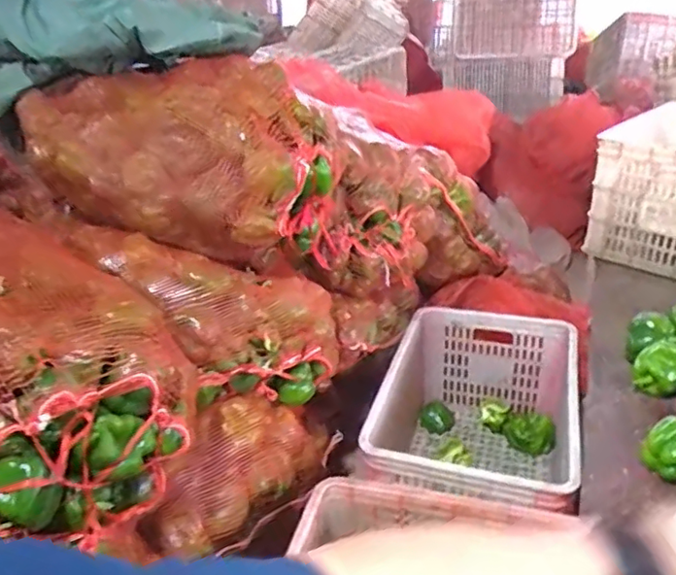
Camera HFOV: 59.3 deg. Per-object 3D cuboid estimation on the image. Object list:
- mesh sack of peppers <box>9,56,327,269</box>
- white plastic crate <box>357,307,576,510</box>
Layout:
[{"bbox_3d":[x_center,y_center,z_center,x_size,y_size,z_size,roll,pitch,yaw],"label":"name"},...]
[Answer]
[{"bbox_3d":[-0.350,-0.271,1.145,0.349,0.259,0.710,-21,33,-31],"label":"mesh sack of peppers"},{"bbox_3d":[0.279,0.306,1.225,0.373,0.296,0.509,6,29,17],"label":"white plastic crate"}]

